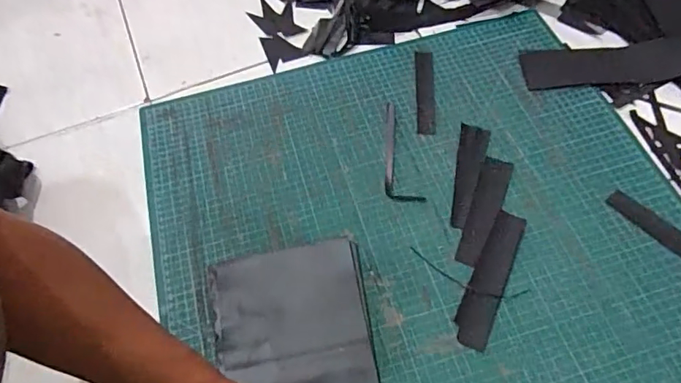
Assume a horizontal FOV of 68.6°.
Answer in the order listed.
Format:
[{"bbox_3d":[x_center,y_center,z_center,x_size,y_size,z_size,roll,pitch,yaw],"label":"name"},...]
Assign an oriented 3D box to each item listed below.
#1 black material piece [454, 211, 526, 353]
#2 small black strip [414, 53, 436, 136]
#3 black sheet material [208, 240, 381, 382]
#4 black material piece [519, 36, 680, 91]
[{"bbox_3d":[0.163,0.091,0.539,0.036,0.004,0.164,22,63,16],"label":"black material piece"},{"bbox_3d":[0.116,-0.137,0.681,0.025,0.004,0.150,0,59,4],"label":"small black strip"},{"bbox_3d":[-0.038,0.205,0.462,0.171,0.060,0.345,-13,55,-4],"label":"black sheet material"},{"bbox_3d":[0.380,-0.175,0.685,0.249,0.006,0.069,-4,62,3],"label":"black material piece"}]

